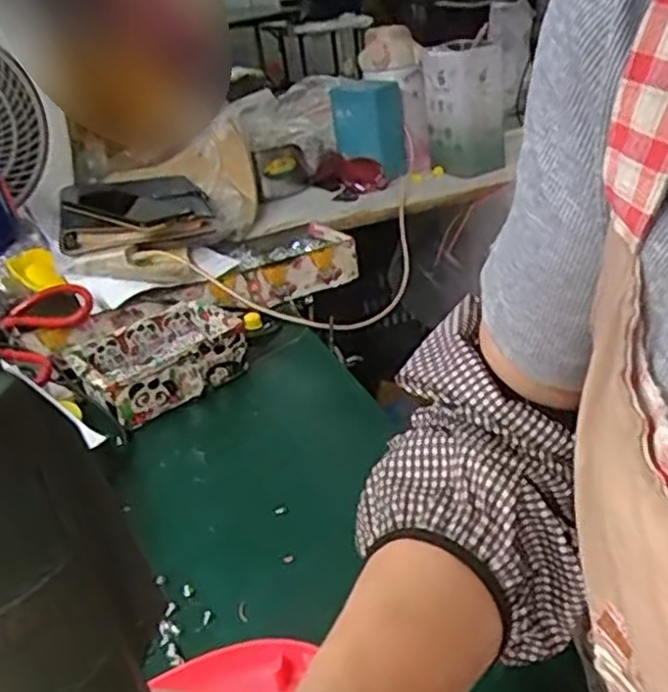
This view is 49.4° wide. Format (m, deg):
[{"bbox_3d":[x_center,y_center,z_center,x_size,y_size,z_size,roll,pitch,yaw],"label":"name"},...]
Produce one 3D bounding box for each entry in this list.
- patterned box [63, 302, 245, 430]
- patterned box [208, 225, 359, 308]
[{"bbox_3d":[-0.166,0.015,0.695,0.151,0.058,0.104,-30,35,-34],"label":"patterned box"},{"bbox_3d":[-0.072,-0.095,0.867,0.185,0.047,0.113,-21,31,-22],"label":"patterned box"}]

